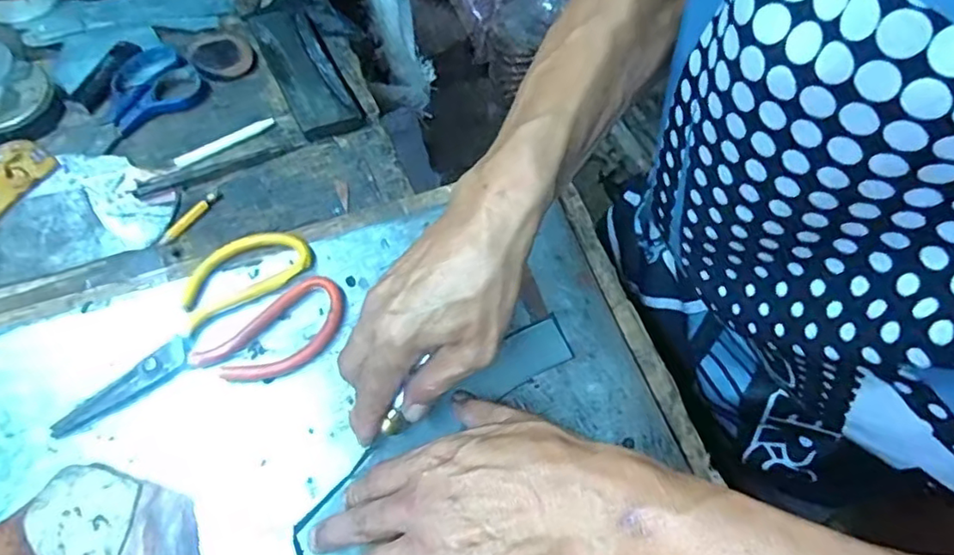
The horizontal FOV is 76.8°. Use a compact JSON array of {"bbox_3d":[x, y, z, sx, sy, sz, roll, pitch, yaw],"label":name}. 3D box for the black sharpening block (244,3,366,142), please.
[{"bbox_3d":[-0.156,-0.190,0.542,0.054,0.019,0.159,-23,65,-18],"label":"black sharpening block"}]

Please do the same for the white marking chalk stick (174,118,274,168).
[{"bbox_3d":[-0.211,-0.114,0.505,0.086,0.005,0.012,-32,67,-21],"label":"white marking chalk stick"}]

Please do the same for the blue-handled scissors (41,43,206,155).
[{"bbox_3d":[-0.299,-0.147,0.511,0.073,0.010,0.133,37,63,16],"label":"blue-handled scissors"}]

